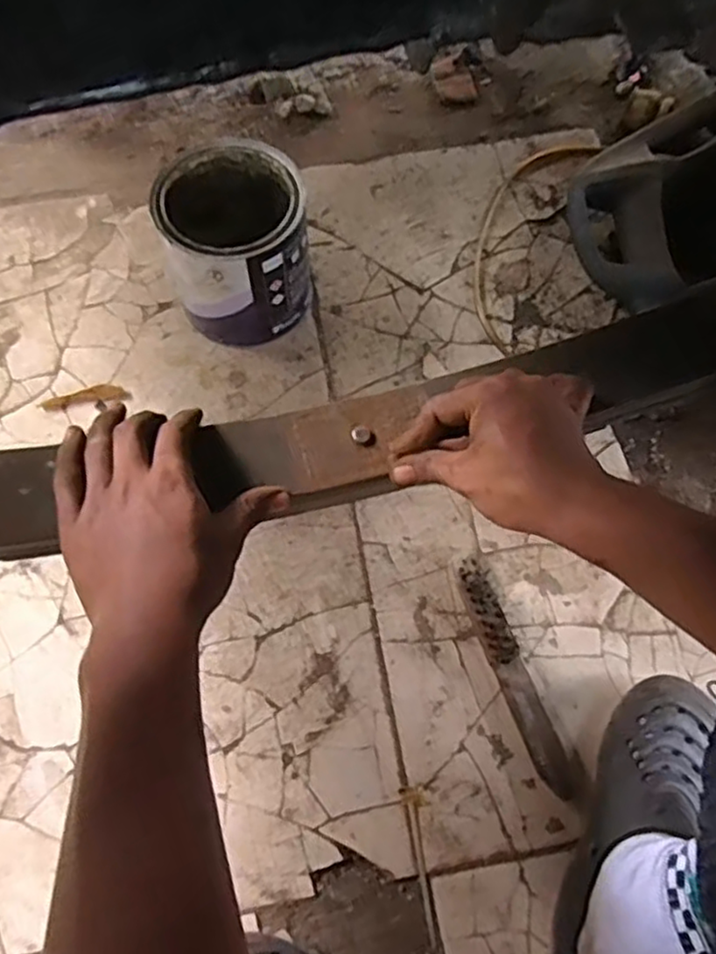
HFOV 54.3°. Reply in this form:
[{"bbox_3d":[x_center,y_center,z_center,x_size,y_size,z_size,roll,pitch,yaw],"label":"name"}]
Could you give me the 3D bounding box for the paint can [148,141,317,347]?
[{"bbox_3d":[-0.125,-0.247,0.751,0.148,0.154,0.155,-5,70,-3],"label":"paint can"}]

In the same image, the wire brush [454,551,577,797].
[{"bbox_3d":[0.144,0.184,0.658,0.028,0.032,0.223,-19,71,-8],"label":"wire brush"}]

